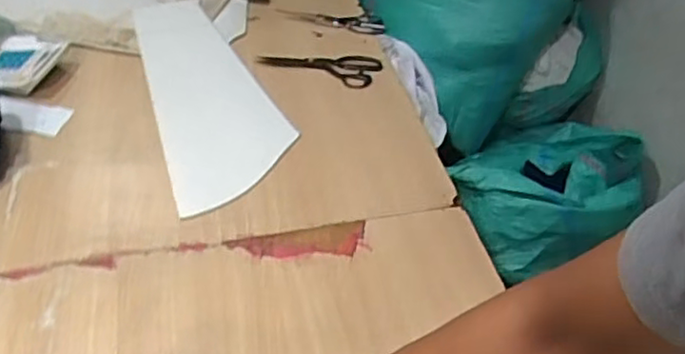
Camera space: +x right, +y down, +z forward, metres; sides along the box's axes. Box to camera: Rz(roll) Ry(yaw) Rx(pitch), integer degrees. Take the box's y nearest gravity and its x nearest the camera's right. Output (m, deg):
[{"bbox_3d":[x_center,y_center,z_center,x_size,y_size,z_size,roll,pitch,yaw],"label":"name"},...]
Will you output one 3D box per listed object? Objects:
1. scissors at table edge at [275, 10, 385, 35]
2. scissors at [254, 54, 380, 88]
[{"bbox_3d":[-0.026,-0.308,1.278,0.215,0.015,0.049,10,43,8],"label":"scissors at table edge"},{"bbox_3d":[-0.041,-0.203,1.175,0.209,0.015,0.092,13,44,11],"label":"scissors"}]

